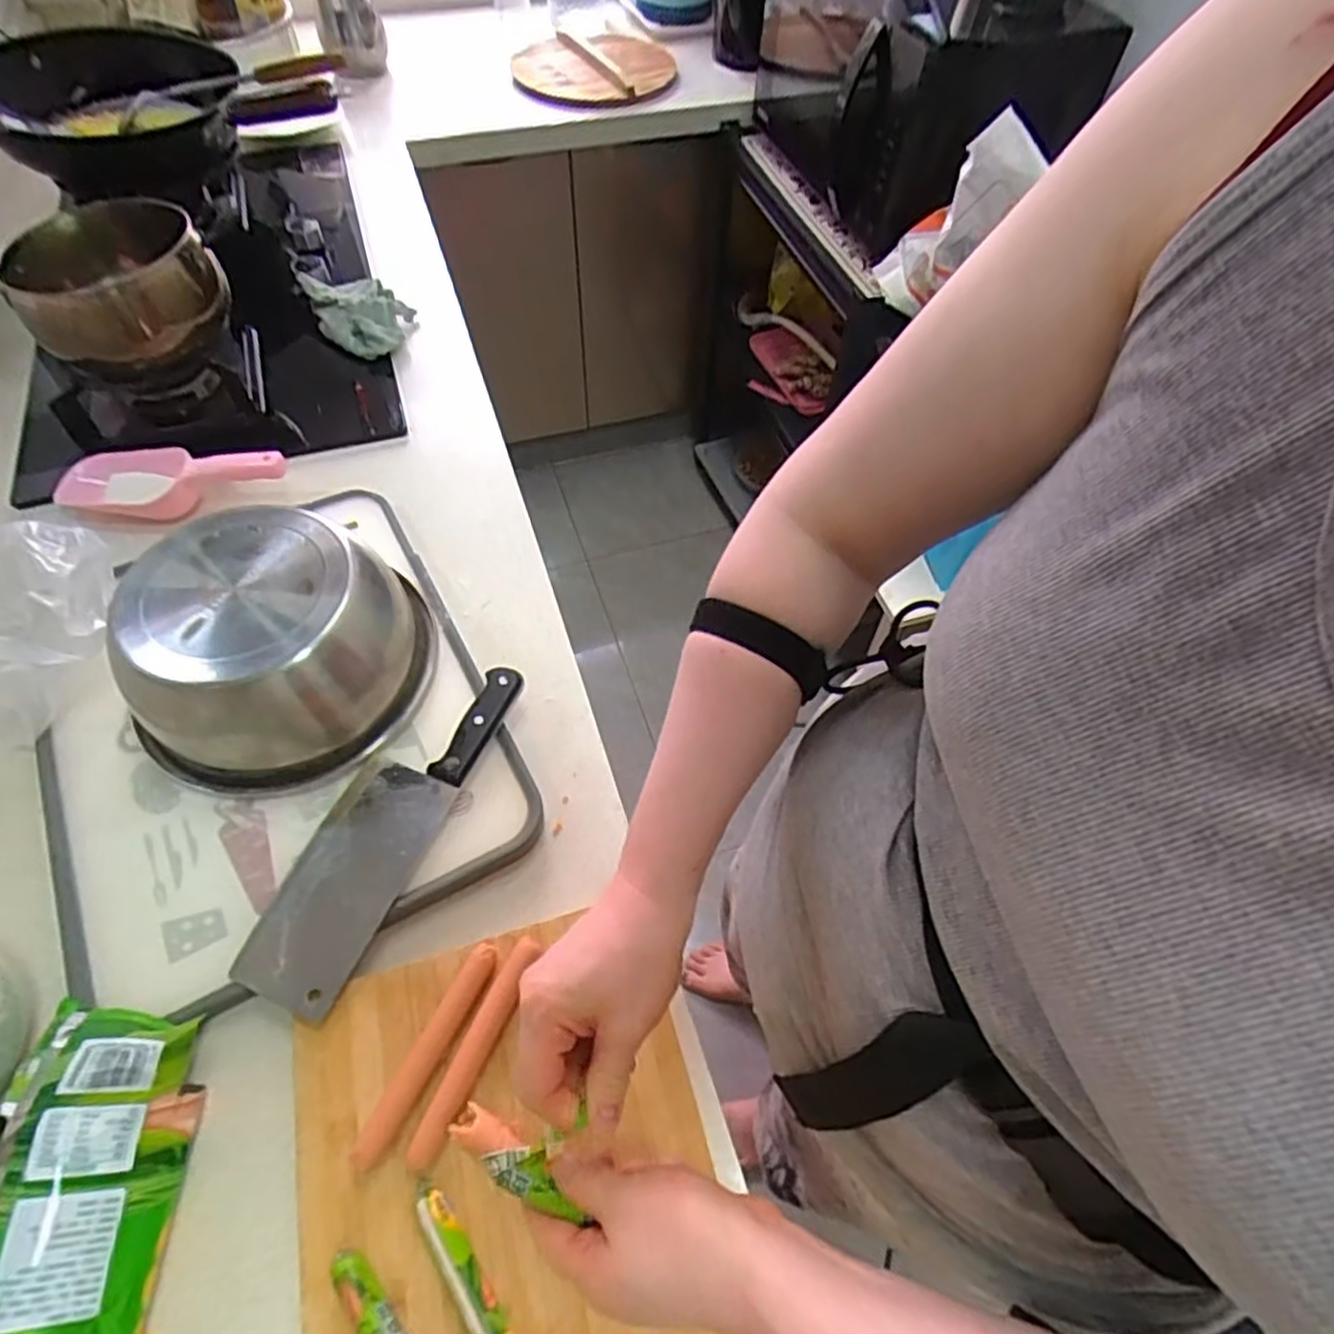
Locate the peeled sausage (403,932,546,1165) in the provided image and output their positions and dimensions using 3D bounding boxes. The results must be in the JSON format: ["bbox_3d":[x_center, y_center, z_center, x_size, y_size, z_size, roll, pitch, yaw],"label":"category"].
[{"bbox_3d":[-0.128,0.259,0.500,0.024,0.017,0.148,21,59,10],"label":"peeled sausage"}]

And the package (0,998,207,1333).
[{"bbox_3d":[-0.356,0.330,0.431,0.104,0.064,0.227,1,58,-2],"label":"package"}]

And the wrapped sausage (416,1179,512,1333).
[{"bbox_3d":[-0.104,0.374,0.418,0.018,0.020,0.158,-31,64,-20],"label":"wrapped sausage"}]

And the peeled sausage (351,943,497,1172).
[{"bbox_3d":[-0.160,0.260,0.496,0.021,0.019,0.145,26,60,13],"label":"peeled sausage"}]

